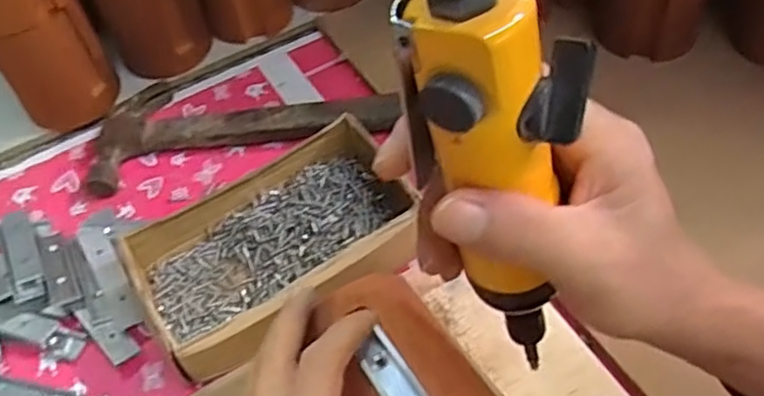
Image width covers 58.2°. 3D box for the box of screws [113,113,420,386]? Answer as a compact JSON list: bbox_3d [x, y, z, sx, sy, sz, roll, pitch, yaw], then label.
[{"bbox_3d":[-0.071,0.031,0.451,0.179,0.045,0.106,-32,57,-18],"label":"box of screws"}]

